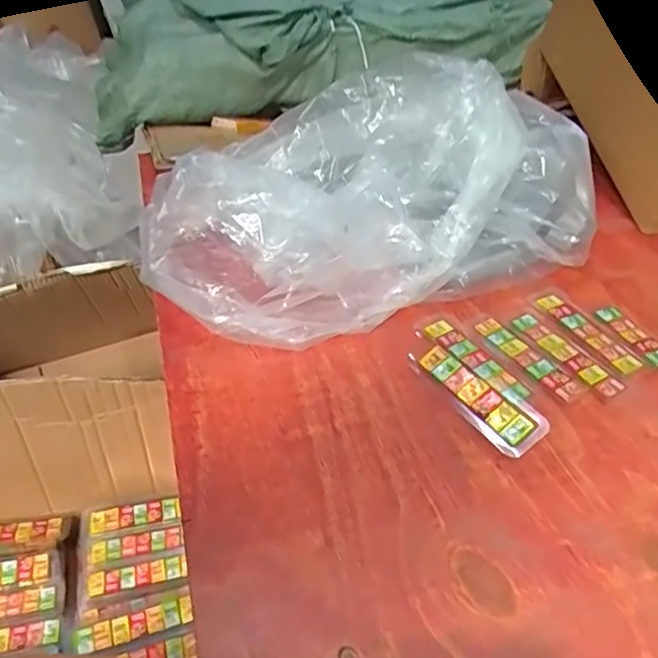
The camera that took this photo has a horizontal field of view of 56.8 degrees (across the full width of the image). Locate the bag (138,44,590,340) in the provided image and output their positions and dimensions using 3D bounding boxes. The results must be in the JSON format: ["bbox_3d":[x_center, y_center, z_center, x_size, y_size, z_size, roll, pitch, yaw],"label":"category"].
[{"bbox_3d":[0.039,-0.147,0.636,0.457,0.177,0.244,-17,44,-20],"label":"bag"}]

